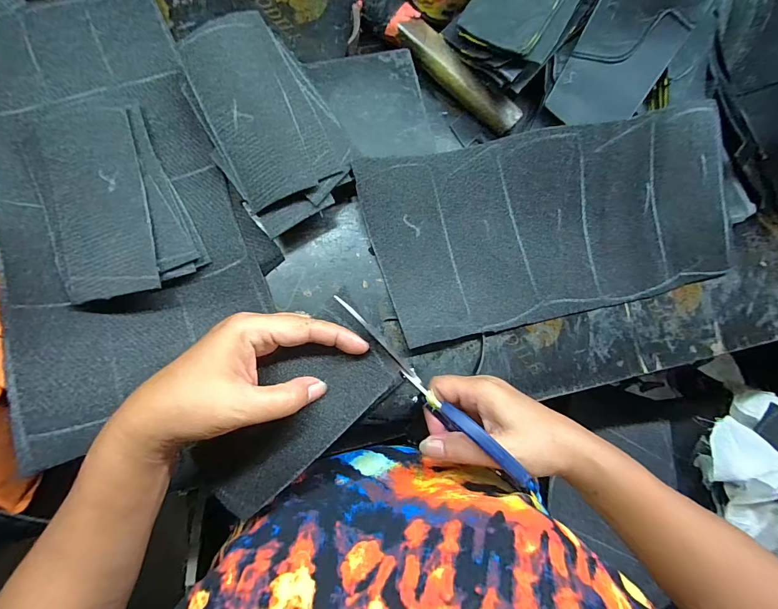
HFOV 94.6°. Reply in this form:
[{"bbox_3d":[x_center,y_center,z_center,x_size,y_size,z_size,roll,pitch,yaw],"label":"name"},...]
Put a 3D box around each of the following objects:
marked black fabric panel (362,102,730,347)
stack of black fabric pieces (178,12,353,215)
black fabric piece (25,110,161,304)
[{"bbox_3d":[0.170,-0.081,0.357,0.377,0.042,0.187,-11,88,-4],"label":"marked black fabric panel"},{"bbox_3d":[-0.121,-0.178,0.343,0.122,0.036,0.190,-31,90,-5],"label":"stack of black fabric pieces"},{"bbox_3d":[-0.263,-0.091,0.320,0.085,0.011,0.182,-17,80,-11],"label":"black fabric piece"}]

